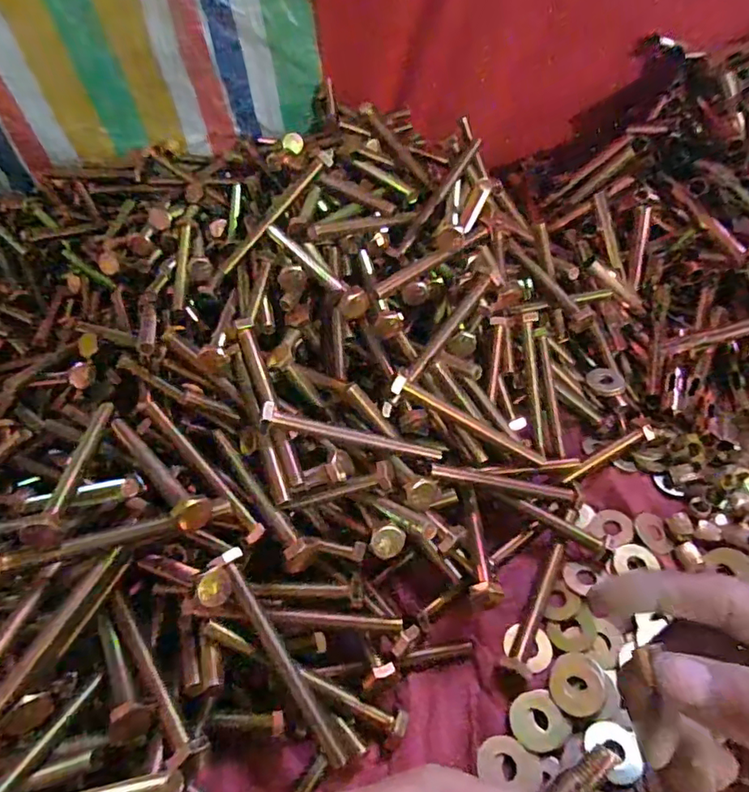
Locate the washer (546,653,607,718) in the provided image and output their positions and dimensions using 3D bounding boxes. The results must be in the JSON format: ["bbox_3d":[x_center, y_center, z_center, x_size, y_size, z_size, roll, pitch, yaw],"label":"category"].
[{"bbox_3d":[0.099,0.140,0.255,0.026,0.004,0.027,-2,56,3],"label":"washer"}]

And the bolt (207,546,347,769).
[{"bbox_3d":[-0.043,0.117,0.237,0.011,0.010,0.104,-31,77,-15],"label":"bolt"}]

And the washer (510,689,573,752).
[{"bbox_3d":[0.078,0.155,0.248,0.024,0.004,0.025,-2,48,2],"label":"washer"}]

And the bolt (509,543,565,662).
[{"bbox_3d":[0.090,0.110,0.284,0.007,0.004,0.068,23,53,23],"label":"bolt"}]

